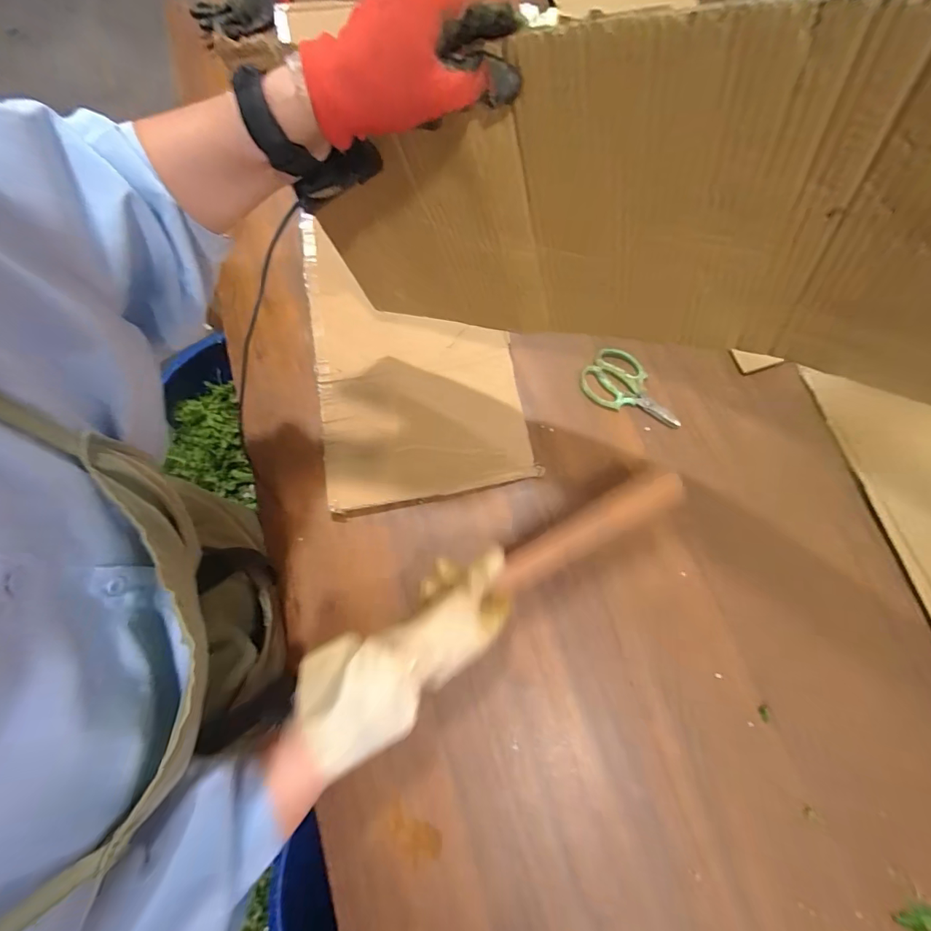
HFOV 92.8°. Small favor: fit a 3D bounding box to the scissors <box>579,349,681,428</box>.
[{"bbox_3d":[0.256,-0.110,0.677,0.159,0.016,0.094,41,77,10],"label":"scissors"}]

